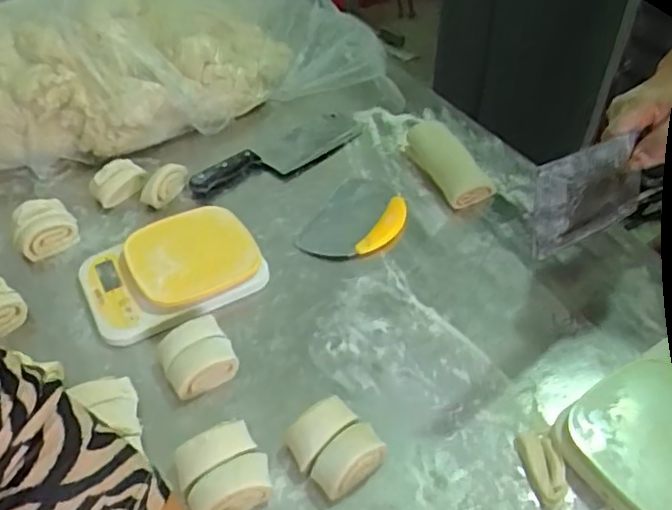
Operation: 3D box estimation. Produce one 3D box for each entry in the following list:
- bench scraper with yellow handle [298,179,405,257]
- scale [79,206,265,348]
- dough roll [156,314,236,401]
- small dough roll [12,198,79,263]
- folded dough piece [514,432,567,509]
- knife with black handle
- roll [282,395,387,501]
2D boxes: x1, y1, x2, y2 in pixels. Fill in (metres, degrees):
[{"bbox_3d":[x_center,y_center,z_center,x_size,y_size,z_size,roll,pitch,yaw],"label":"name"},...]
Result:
[{"bbox_3d":[0.033,-0.052,0.790,0.108,0.021,0.156,19,48,21],"label":"bench scraper with yellow handle"},{"bbox_3d":[-0.194,0.015,0.711,0.195,0.043,0.147,-23,48,-20],"label":"scale"},{"bbox_3d":[-0.142,0.103,0.619,0.067,0.030,0.074,-24,48,-20],"label":"dough roll"},{"bbox_3d":[-0.367,-0.032,0.763,0.072,0.045,0.067,-27,49,-23],"label":"small dough roll"},{"bbox_3d":[0.184,0.185,0.533,0.030,0.020,0.073,-5,44,-3],"label":"folded dough piece"},{"bbox_3d":[-0.083,-0.145,0.879,0.257,0.023,0.078,-29,50,-24],"label":"knife with black handle"},{"bbox_3d":[-0.003,0.172,0.550,0.069,0.040,0.076,-33,52,-28],"label":"roll"}]

